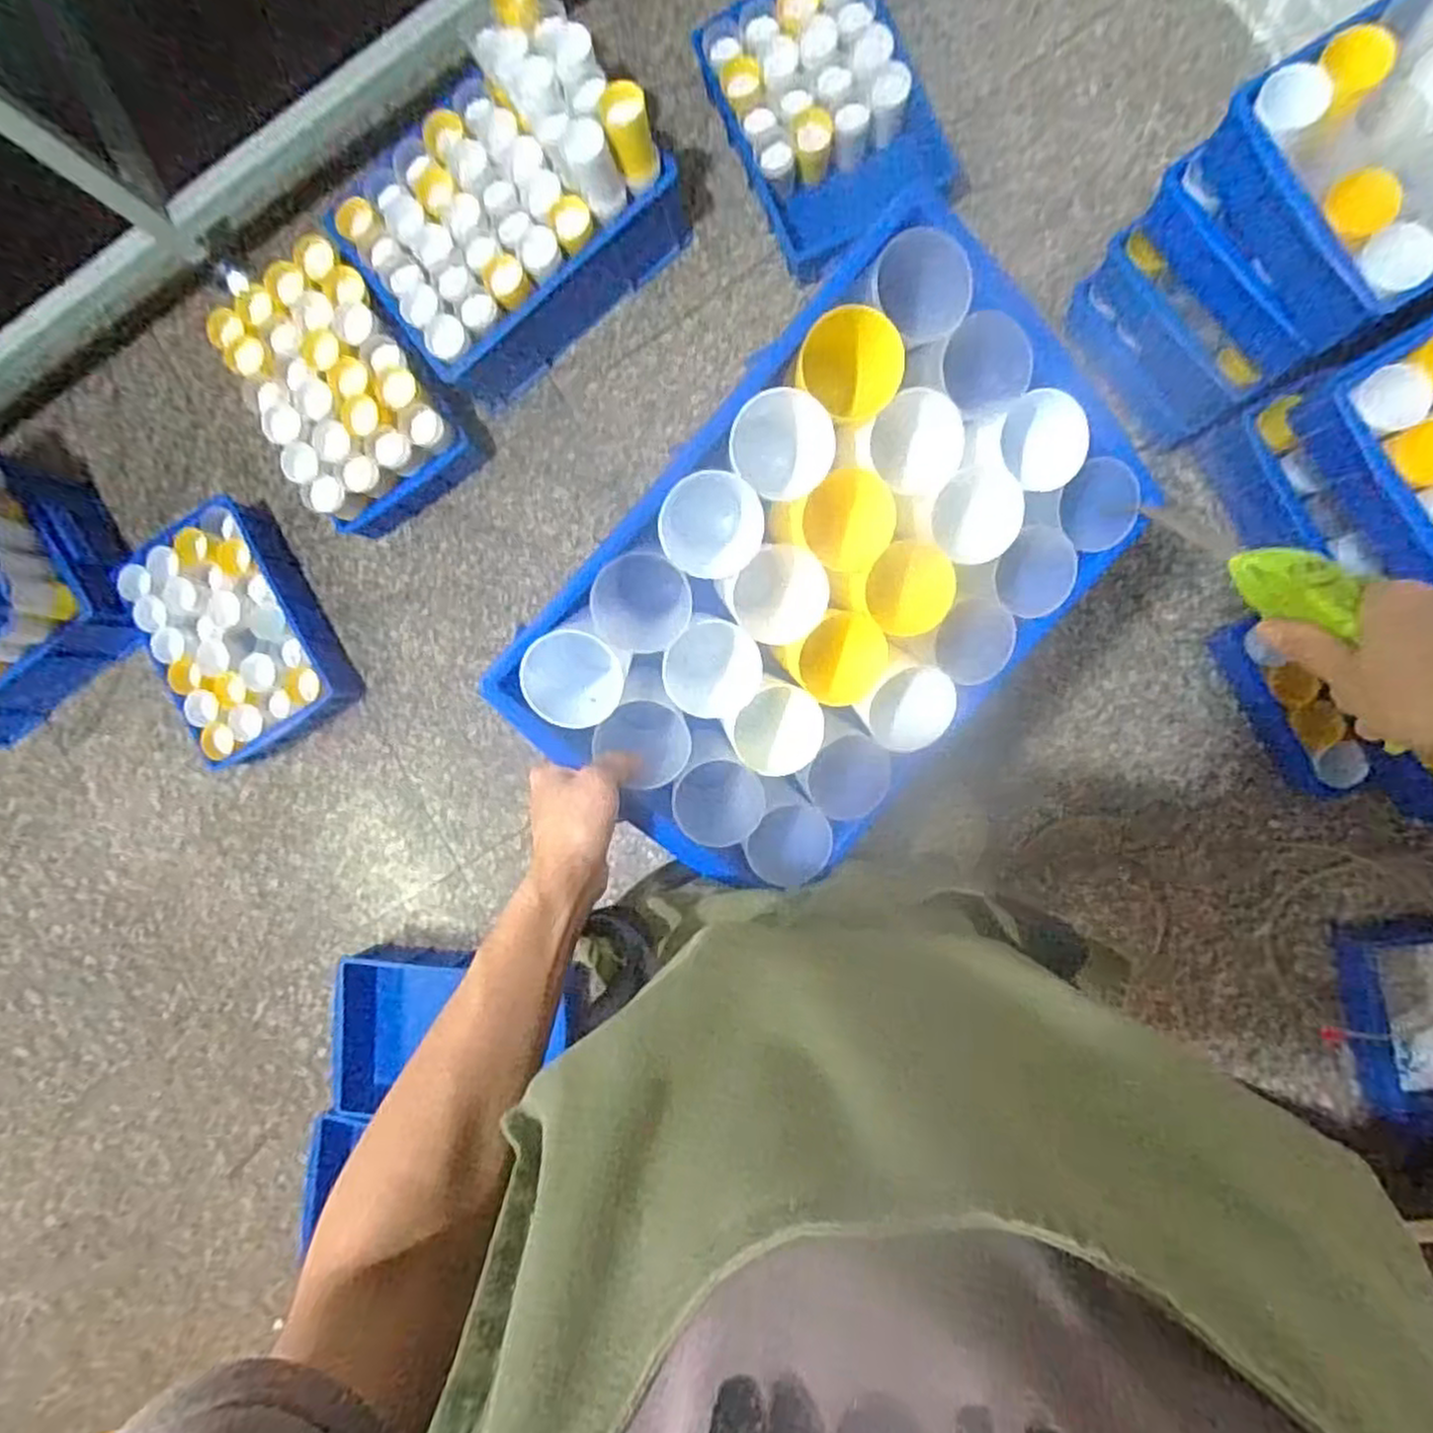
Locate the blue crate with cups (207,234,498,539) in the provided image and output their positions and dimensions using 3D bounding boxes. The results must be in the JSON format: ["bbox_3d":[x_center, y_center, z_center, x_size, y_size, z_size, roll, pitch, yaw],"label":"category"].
[{"bbox_3d":[-0.601,-0.528,1.275,0.286,0.191,0.392,-39,85,7],"label":"blue crate with cups"}]

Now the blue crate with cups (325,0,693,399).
[{"bbox_3d":[-0.333,-0.767,1.176,0.461,0.260,0.338,-38,85,7],"label":"blue crate with cups"}]

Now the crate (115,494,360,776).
[{"bbox_3d":[-0.827,-0.143,1.339,0.272,0.109,0.404,-29,86,8],"label":"crate"}]

